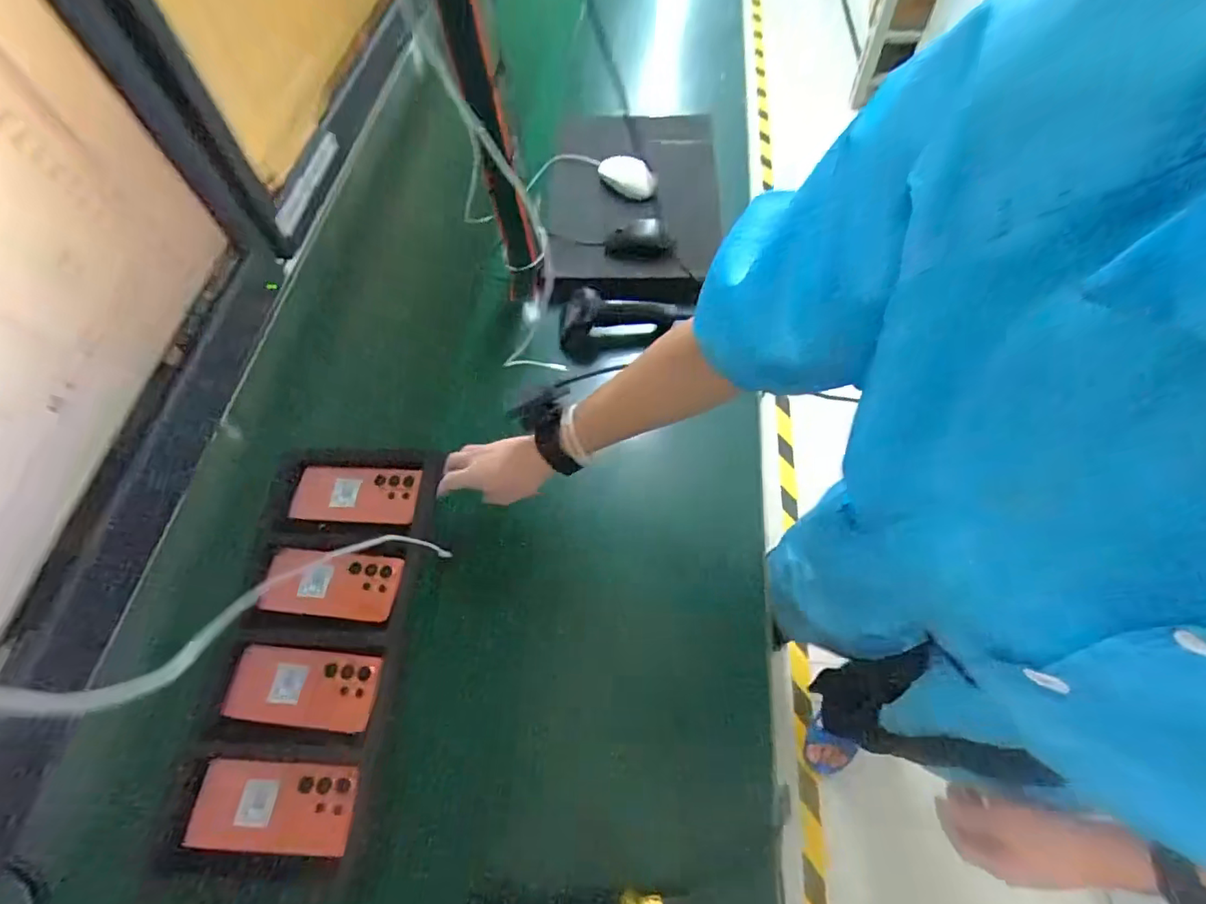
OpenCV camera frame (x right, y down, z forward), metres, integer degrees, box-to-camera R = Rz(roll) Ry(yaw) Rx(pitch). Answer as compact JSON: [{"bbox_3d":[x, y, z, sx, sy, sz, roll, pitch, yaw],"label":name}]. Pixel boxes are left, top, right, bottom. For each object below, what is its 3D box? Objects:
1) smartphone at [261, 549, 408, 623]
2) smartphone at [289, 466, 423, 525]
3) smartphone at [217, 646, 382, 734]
[{"bbox_3d":[-0.333,0.157,0.646,0.165,0.009,0.077,4,62,6],"label":"smartphone"},{"bbox_3d":[-0.324,0.055,0.707,0.165,0.010,0.076,2,62,5],"label":"smartphone"},{"bbox_3d":[-0.338,0.260,0.593,0.167,0.006,0.077,3,62,6],"label":"smartphone"}]

